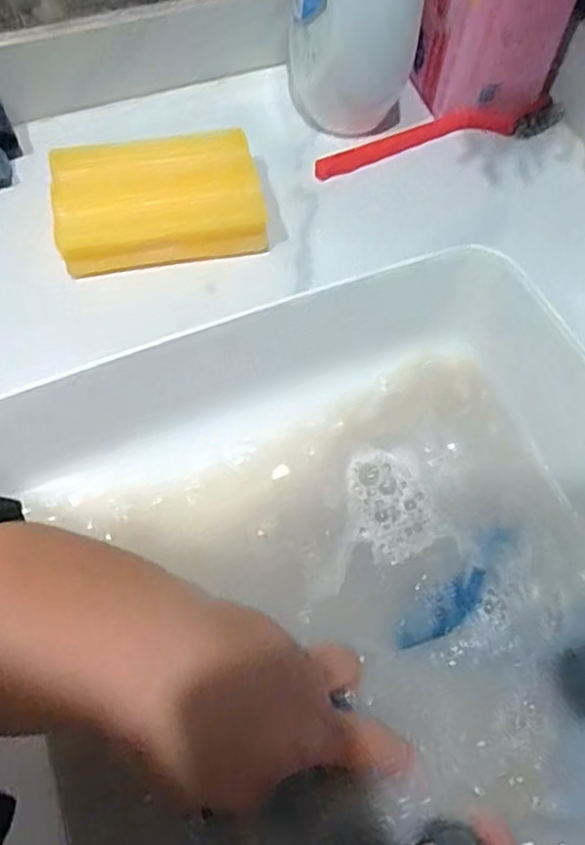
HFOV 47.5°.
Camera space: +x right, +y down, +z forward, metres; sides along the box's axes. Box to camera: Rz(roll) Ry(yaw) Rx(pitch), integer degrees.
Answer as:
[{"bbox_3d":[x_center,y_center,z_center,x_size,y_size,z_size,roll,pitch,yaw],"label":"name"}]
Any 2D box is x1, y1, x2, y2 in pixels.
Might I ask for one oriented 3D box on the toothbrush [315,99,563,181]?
[{"bbox_3d":[0.091,-0.176,0.407,0.164,0.011,0.023,-15,64,-12],"label":"toothbrush"}]

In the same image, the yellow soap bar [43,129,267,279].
[{"bbox_3d":[-0.071,-0.117,0.355,0.104,0.033,0.061,-10,63,-10],"label":"yellow soap bar"}]

